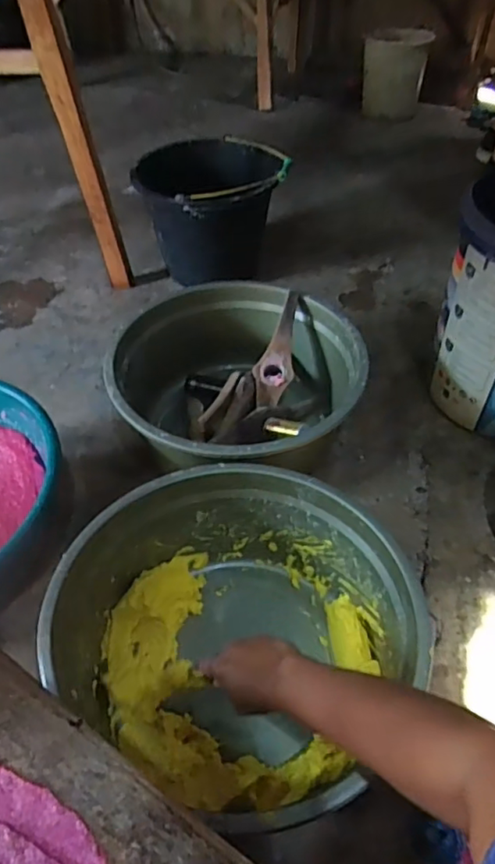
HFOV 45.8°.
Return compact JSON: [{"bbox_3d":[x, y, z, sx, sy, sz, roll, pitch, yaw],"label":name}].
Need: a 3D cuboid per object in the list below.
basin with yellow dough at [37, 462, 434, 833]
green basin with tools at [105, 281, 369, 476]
[{"bbox_3d":[-0.004,0.236,0.713,0.377,0.187,0.359,0,47,0],"label":"basin with yellow dough"},{"bbox_3d":[-0.012,-0.055,0.986,0.386,0.185,0.375,0,47,0],"label":"green basin with tools"}]

